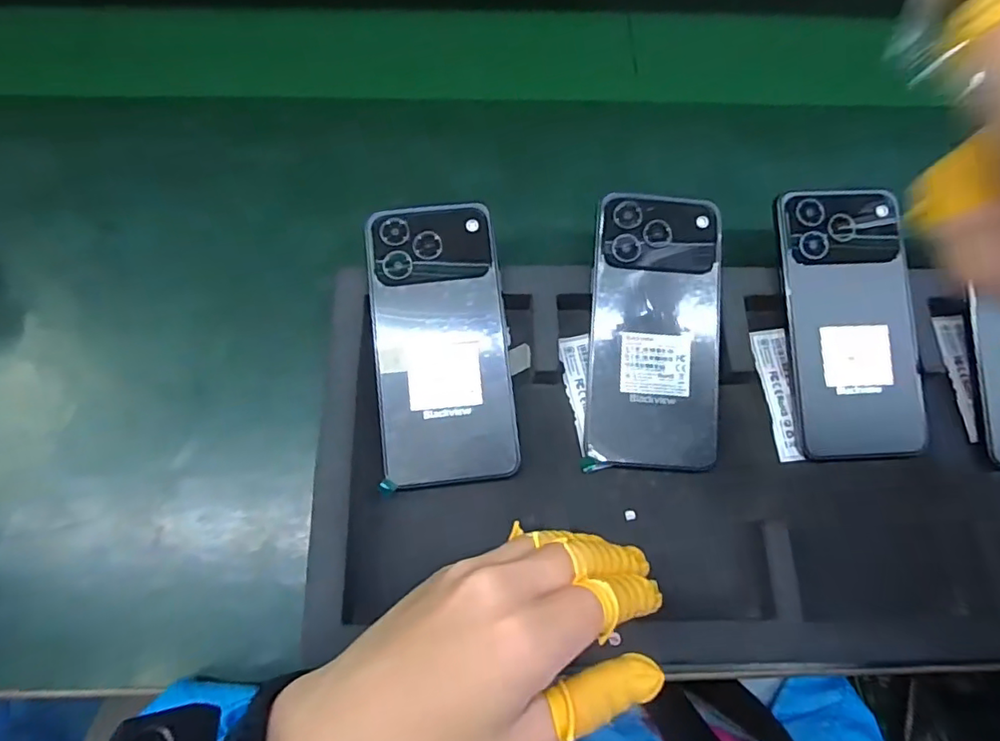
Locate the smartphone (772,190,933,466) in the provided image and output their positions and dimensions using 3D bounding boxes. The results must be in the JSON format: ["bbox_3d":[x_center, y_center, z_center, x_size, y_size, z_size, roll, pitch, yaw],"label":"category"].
[{"bbox_3d":[0.210,-0.029,0.339,0.072,0.006,0.160,-4,87,2],"label":"smartphone"}]

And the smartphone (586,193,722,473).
[{"bbox_3d":[0.092,-0.024,0.335,0.075,0.005,0.160,3,84,-1],"label":"smartphone"}]

